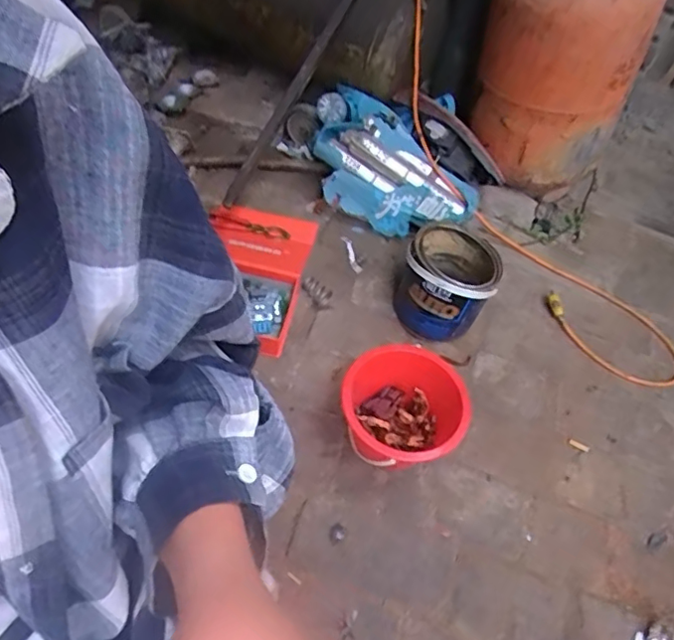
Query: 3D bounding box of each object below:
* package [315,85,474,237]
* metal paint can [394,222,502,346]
[{"bbox_3d":[0.094,-0.313,1.192,0.380,0.174,0.204,37,57,19],"label":"package"},{"bbox_3d":[0.194,-0.068,1.028,0.177,0.166,0.165,37,55,17],"label":"metal paint can"}]

